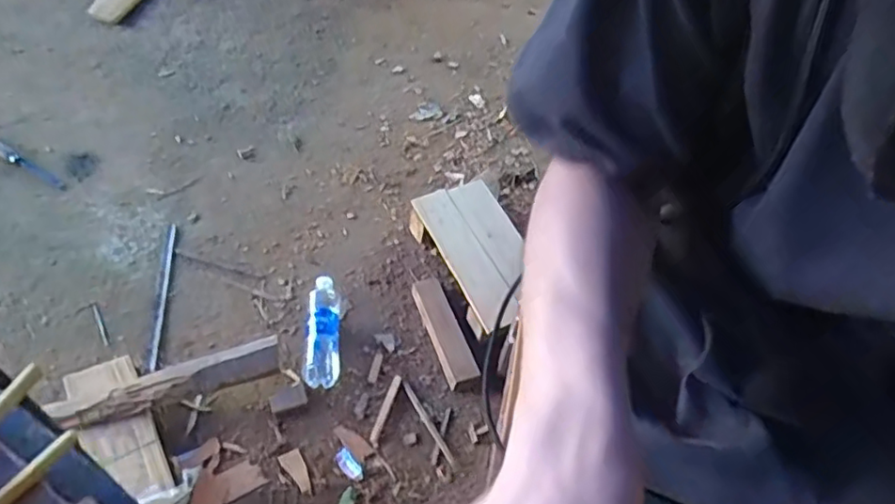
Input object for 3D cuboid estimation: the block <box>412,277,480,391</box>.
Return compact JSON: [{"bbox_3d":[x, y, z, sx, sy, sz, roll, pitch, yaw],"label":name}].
[{"bbox_3d":[-0.008,0.146,1.175,0.064,0.032,0.218,-14,56,-17],"label":"block"}]

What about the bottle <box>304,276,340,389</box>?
[{"bbox_3d":[-0.230,0.141,1.148,0.063,0.053,0.213,1,53,-7],"label":"bottle"}]

